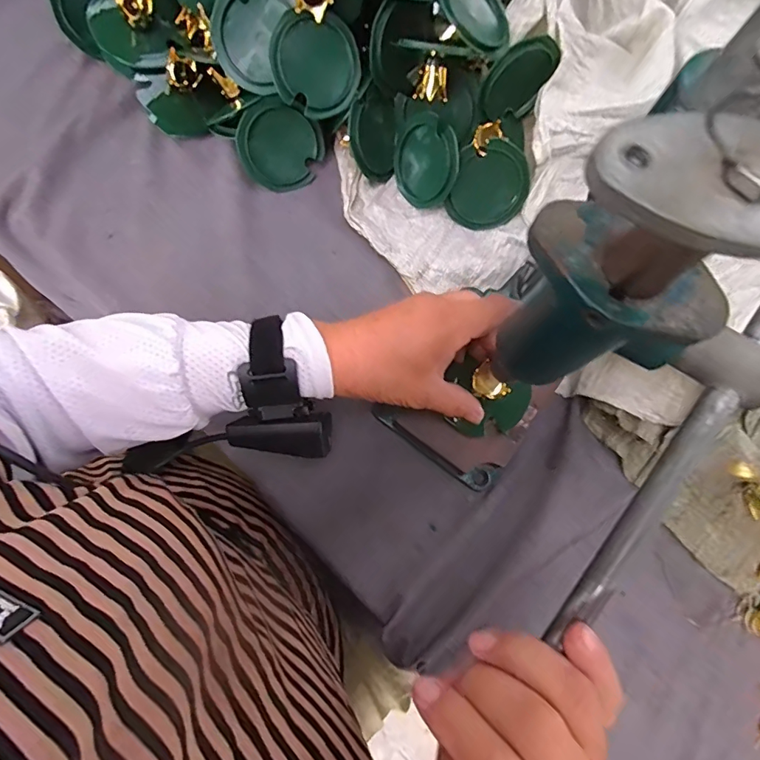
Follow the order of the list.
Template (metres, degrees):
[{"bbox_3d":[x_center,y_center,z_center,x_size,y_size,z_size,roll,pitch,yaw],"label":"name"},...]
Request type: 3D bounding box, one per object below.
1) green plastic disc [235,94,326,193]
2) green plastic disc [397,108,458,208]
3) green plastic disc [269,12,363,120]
[{"bbox_3d":[-0.090,-0.208,0.406,0.074,0.071,0.009,15,36,-28],"label":"green plastic disc"},{"bbox_3d":[0.040,-0.195,0.406,0.010,0.070,0.071,-14,58,-43],"label":"green plastic disc"},{"bbox_3d":[-0.051,-0.256,0.369,0.073,0.007,0.068,-10,123,-16],"label":"green plastic disc"}]

